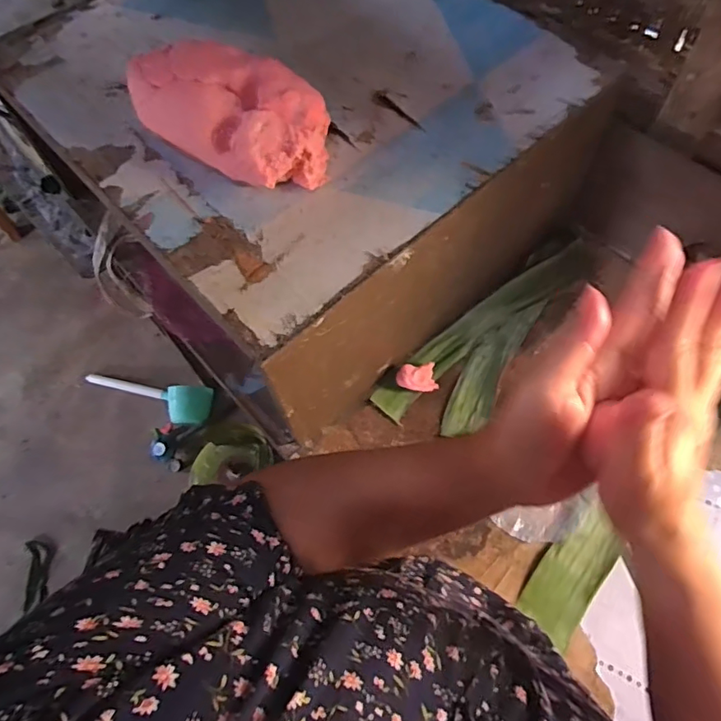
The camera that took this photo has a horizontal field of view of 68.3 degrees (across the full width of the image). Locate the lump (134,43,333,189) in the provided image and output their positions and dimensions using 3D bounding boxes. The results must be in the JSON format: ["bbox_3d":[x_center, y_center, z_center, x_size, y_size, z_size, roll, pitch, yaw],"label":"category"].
[{"bbox_3d":[-0.129,-0.239,0.528,0.195,0.091,0.104,25,68,15],"label":"lump"}]

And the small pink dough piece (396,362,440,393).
[{"bbox_3d":[0.074,0.024,0.690,0.053,0.030,0.038,-13,63,-3],"label":"small pink dough piece"}]

